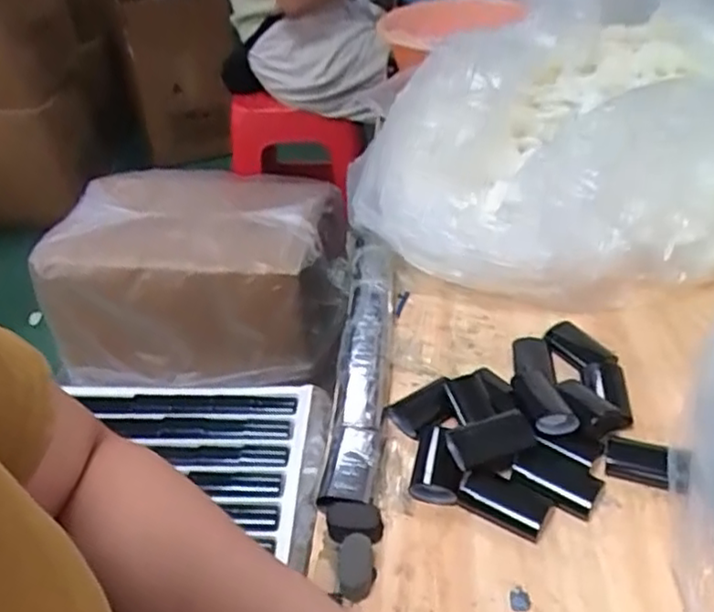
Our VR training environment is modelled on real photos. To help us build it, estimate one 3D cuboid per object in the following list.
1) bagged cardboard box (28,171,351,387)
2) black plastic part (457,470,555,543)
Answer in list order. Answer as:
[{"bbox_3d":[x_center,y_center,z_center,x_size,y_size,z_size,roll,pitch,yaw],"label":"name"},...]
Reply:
[{"bbox_3d":[-0.320,-0.062,1.421,0.585,0.263,0.372,1,38,4],"label":"bagged cardboard box"},{"bbox_3d":[0.102,0.135,0.465,0.062,0.018,0.031,21,43,27],"label":"black plastic part"}]

